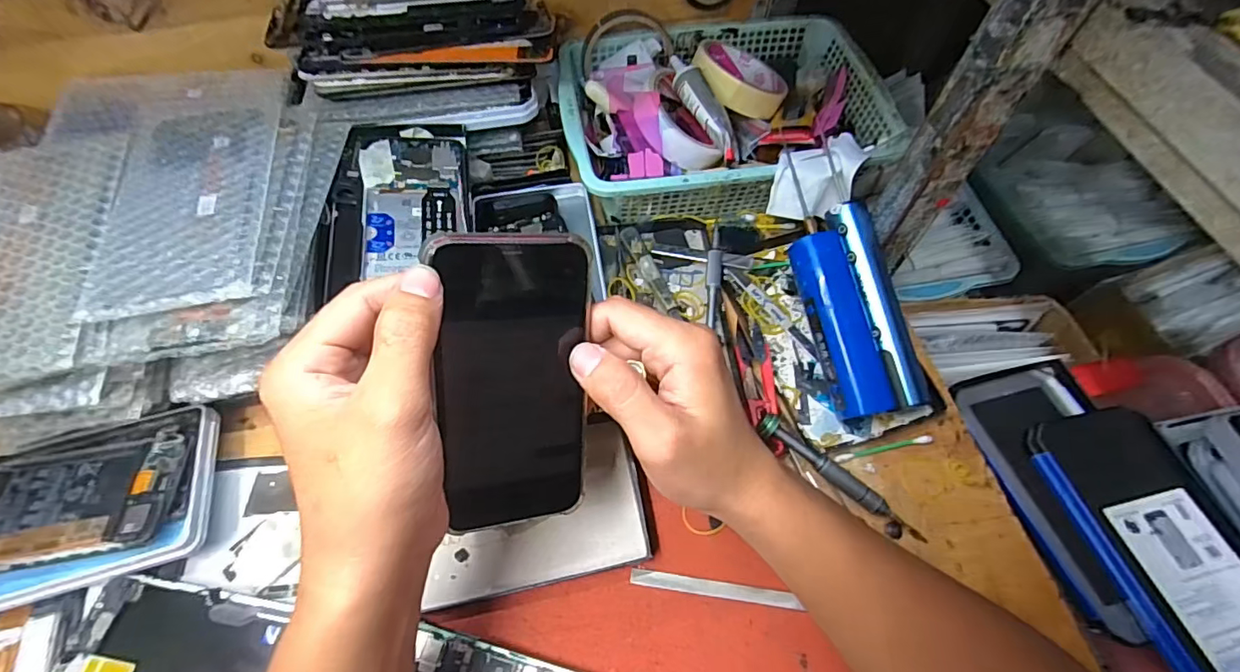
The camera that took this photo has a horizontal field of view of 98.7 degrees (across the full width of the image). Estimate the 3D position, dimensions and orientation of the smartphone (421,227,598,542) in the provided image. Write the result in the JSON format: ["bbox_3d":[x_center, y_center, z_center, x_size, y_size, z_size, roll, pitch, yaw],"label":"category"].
[{"bbox_3d":[-0.051,0.026,0.264,0.072,0.151,0.010,-7,21,-22],"label":"smartphone"}]

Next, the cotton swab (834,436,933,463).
[{"bbox_3d":[0.184,0.079,0.373,0.071,0.006,0.006,-11,61,-6],"label":"cotton swab"}]

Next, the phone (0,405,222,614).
[{"bbox_3d":[-0.352,0.107,0.323,0.186,0.025,0.103,-15,62,-8],"label":"phone"}]

